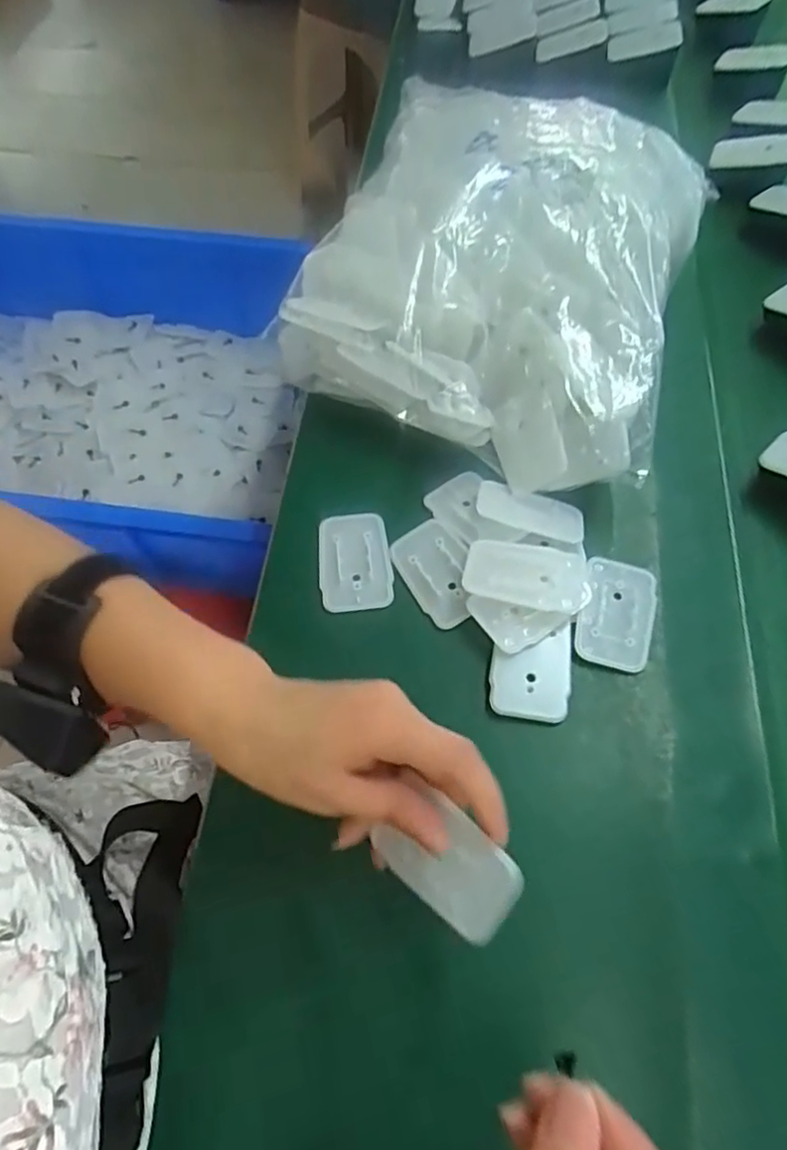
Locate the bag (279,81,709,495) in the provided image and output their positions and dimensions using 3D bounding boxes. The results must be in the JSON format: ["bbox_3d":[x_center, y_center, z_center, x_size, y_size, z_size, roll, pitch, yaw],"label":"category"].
[{"bbox_3d":[0.075,-0.224,0.468,0.255,0.105,0.299,16,63,8],"label":"bag"}]

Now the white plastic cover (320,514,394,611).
[{"bbox_3d":[-0.025,-0.009,0.422,0.045,0.005,0.068,-4,62,-3],"label":"white plastic cover"}]

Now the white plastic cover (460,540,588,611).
[{"bbox_3d":[0.079,0.001,0.391,0.070,0.011,0.043,9,62,4],"label":"white plastic cover"}]

